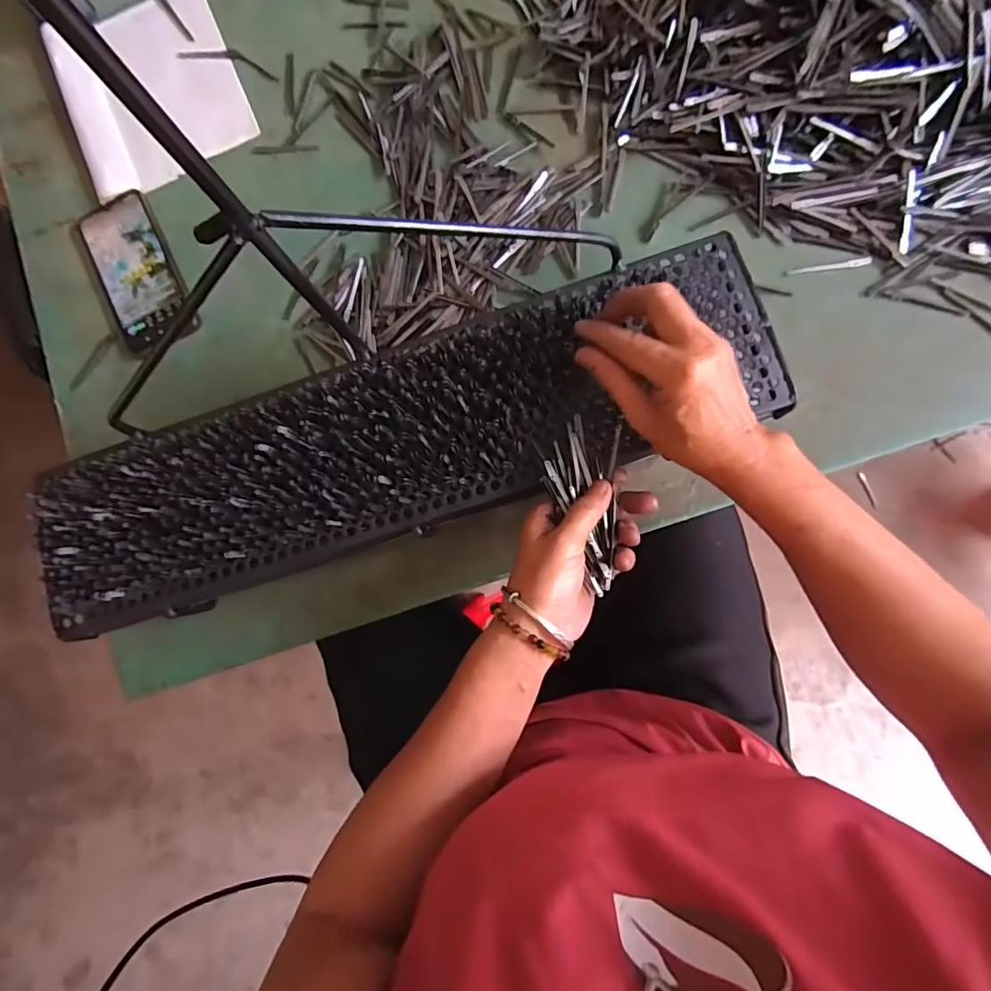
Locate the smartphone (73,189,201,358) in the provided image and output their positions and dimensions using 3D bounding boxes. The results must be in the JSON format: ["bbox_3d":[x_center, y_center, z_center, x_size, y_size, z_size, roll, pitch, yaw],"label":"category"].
[{"bbox_3d":[-0.355,-0.219,0.497,0.083,0.012,0.164,-25,83,3],"label":"smartphone"}]

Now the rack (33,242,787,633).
[{"bbox_3d":[-0.079,-0.040,0.389,0.584,0.029,0.150,-21,83,2],"label":"rack"}]

